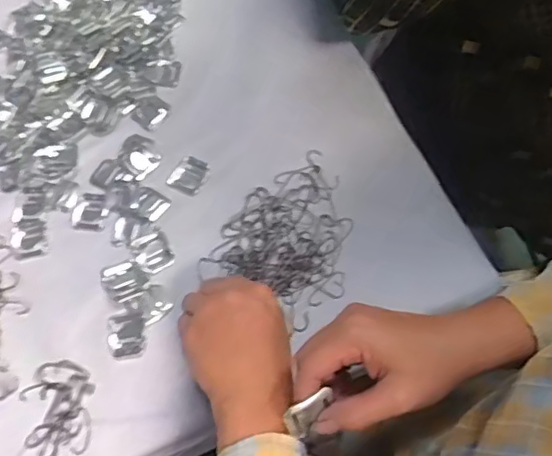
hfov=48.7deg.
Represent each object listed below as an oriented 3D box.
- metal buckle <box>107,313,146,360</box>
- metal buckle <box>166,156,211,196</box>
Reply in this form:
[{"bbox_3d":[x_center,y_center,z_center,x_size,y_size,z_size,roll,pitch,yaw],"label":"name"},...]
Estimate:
[{"bbox_3d":[-0.125,0.090,0.509,0.030,0.004,0.037,-10,65,-5],"label":"metal buckle"},{"bbox_3d":[-0.084,-0.051,0.585,0.031,0.004,0.037,28,68,12],"label":"metal buckle"}]

